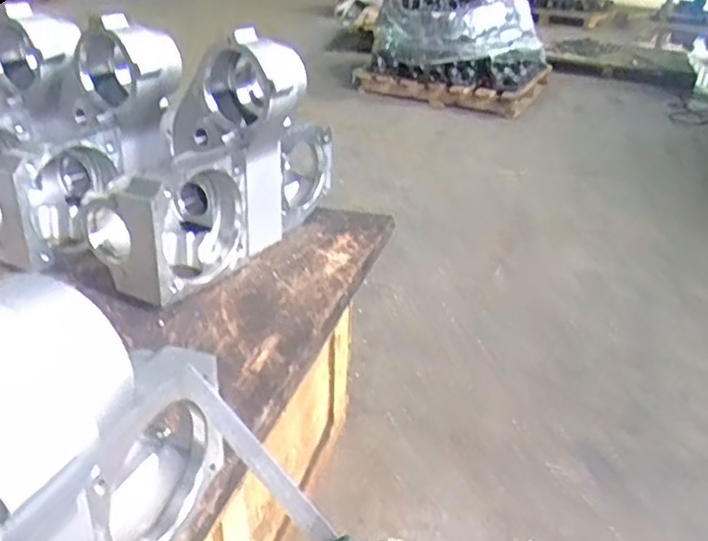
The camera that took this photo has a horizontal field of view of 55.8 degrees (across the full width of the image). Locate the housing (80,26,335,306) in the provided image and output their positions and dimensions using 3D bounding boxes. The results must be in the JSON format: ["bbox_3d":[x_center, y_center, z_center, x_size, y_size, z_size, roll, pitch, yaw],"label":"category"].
[{"bbox_3d":[-0.177,-0.175,1.005,0.188,0.305,0.439,17,31,24],"label":"housing"}]

